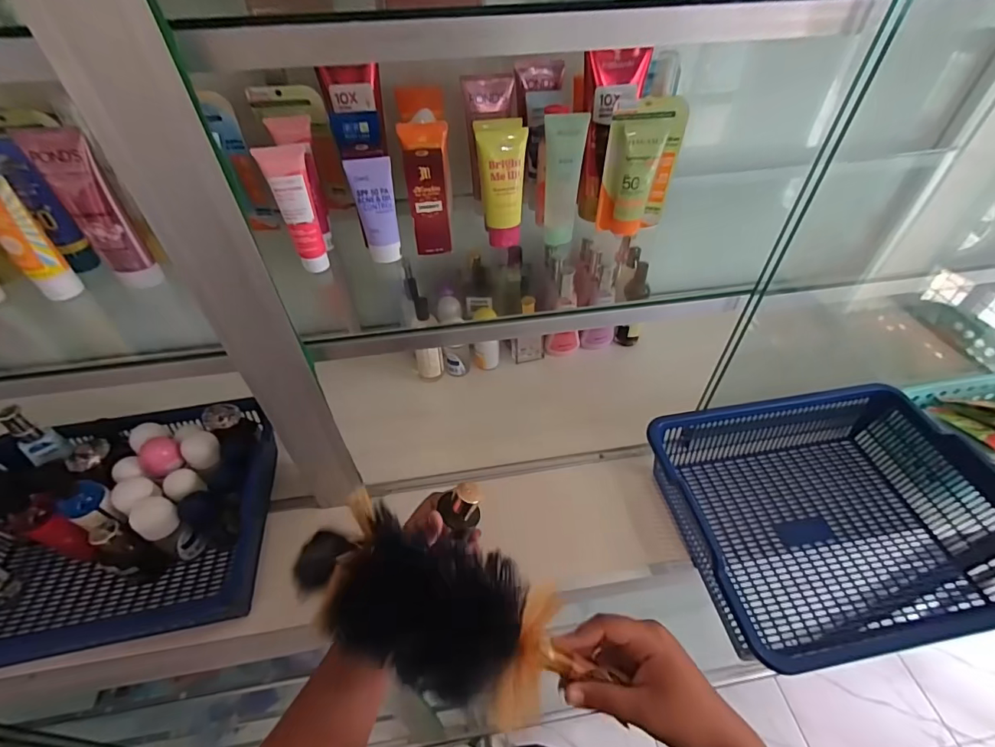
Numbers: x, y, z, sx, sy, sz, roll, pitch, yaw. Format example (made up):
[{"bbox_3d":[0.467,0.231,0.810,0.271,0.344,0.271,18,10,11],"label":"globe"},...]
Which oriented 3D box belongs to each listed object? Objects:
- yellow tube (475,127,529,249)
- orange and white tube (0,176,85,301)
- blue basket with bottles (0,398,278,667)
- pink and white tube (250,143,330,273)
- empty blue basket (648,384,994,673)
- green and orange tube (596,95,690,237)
[{"bbox_3d":[0.006,-0.203,0.508,0.050,0.118,0.031,-4,48,-3],"label":"yellow tube"},{"bbox_3d":[-0.456,-0.129,0.442,0.024,0.120,0.035,33,56,27],"label":"orange and white tube"},{"bbox_3d":[-0.429,0.167,0.503,0.321,0.121,0.227,-10,48,-9],"label":"blue basket with bottles"},{"bbox_3d":[-0.202,-0.165,0.469,0.040,0.122,0.024,-18,50,-15],"label":"pink and white tube"},{"bbox_3d":[0.360,0.146,0.522,0.330,0.104,0.268,-7,48,-6],"label":"empty blue basket"},{"bbox_3d":[0.156,-0.226,0.505,0.073,0.136,0.032,-18,50,-15],"label":"green and orange tube"}]

